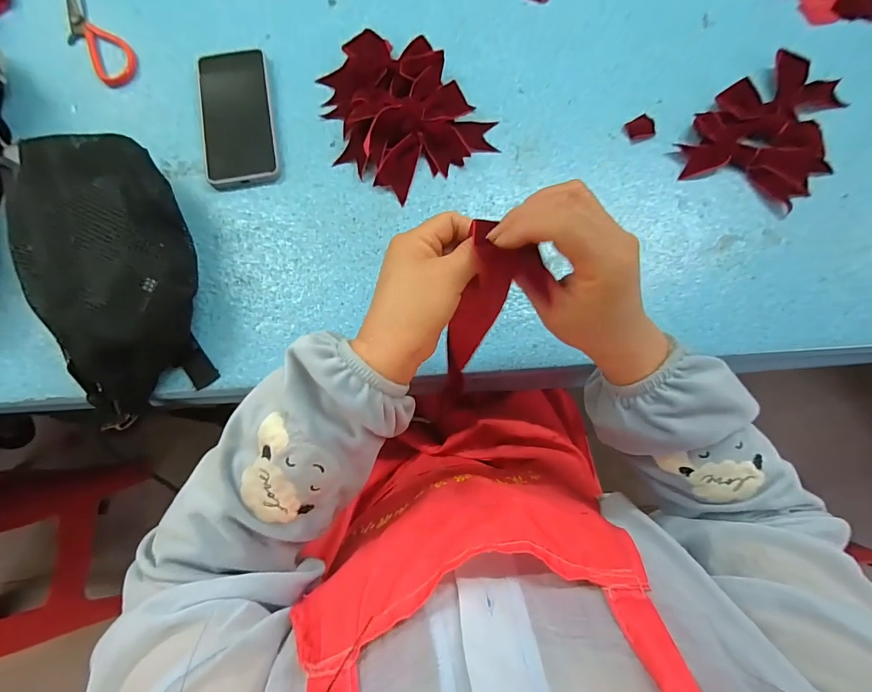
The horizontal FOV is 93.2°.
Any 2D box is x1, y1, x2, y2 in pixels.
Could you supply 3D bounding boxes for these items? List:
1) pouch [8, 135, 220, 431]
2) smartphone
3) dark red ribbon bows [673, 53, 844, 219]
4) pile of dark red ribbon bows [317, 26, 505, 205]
[{"bbox_3d":[-0.298,-0.080,0.381,0.133,0.094,0.284,-19,79,-5],"label":"pouch"},{"bbox_3d":[-0.221,-0.251,0.457,0.077,0.012,0.161,-10,79,-3],"label":"smartphone"},{"bbox_3d":[0.386,-0.242,0.466,0.224,0.016,0.140,-39,82,-8],"label":"dark red ribbon bows"},{"bbox_3d":[-0.043,-0.263,0.451,0.158,0.039,0.188,-39,82,-8],"label":"pile of dark red ribbon bows"}]

